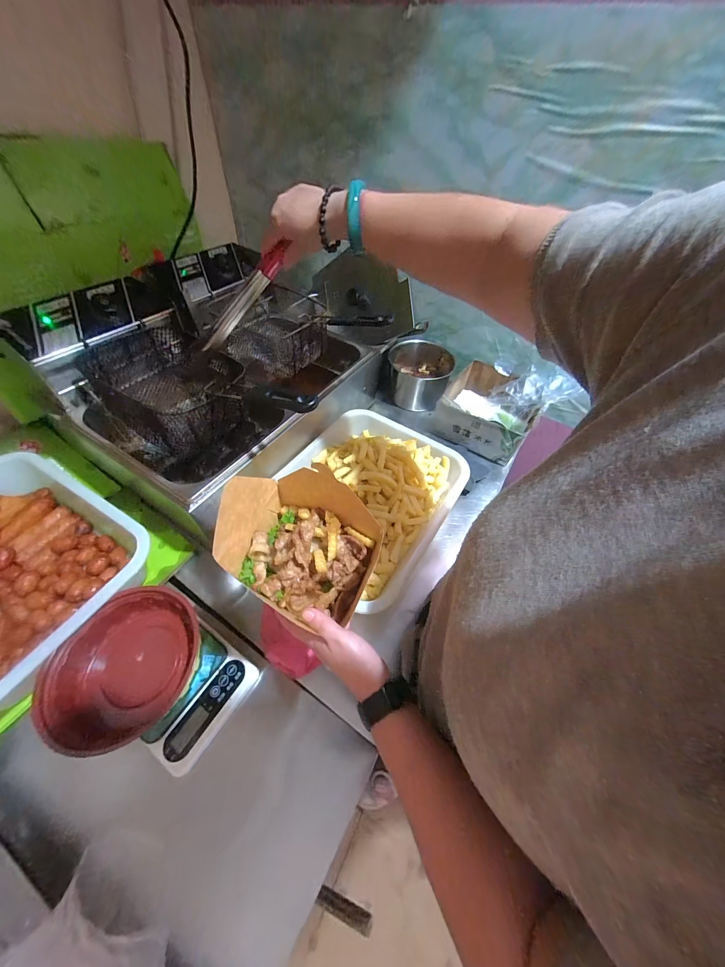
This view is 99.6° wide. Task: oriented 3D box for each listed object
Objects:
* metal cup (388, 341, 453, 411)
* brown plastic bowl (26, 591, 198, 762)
[{"bbox_3d":[0.150,-0.304,0.857,0.173,0.117,0.173,2,52,-3],"label":"metal cup"},{"bbox_3d":[-0.309,0.234,0.404,0.155,0.070,0.178,7,52,1],"label":"brown plastic bowl"}]

